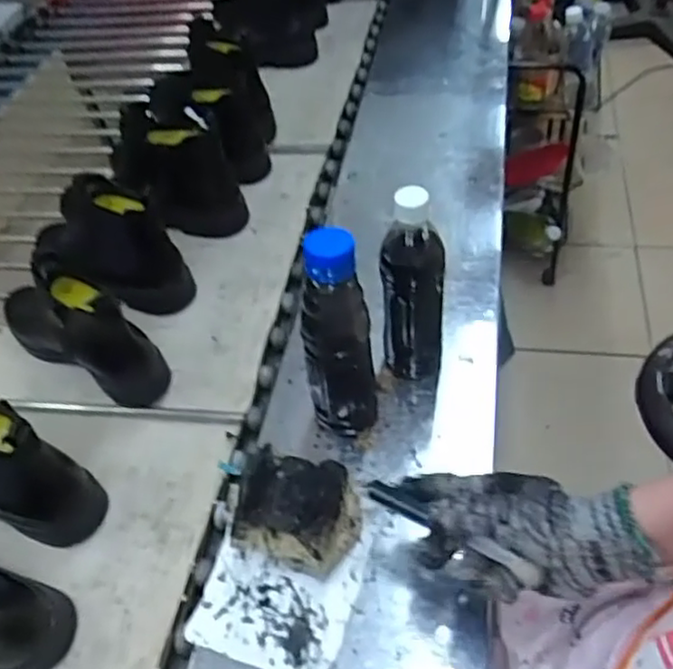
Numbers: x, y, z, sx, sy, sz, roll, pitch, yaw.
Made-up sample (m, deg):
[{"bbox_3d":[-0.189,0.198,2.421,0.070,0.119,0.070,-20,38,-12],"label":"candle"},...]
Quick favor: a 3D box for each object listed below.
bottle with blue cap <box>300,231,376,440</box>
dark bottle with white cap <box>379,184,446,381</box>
[{"bbox_3d":[0.001,0.010,0.594,0.061,0.225,0.050,-7,48,0],"label":"bottle with blue cap"},{"bbox_3d":[0.073,-0.050,0.644,0.058,0.205,0.074,-1,49,6],"label":"dark bottle with white cap"}]

